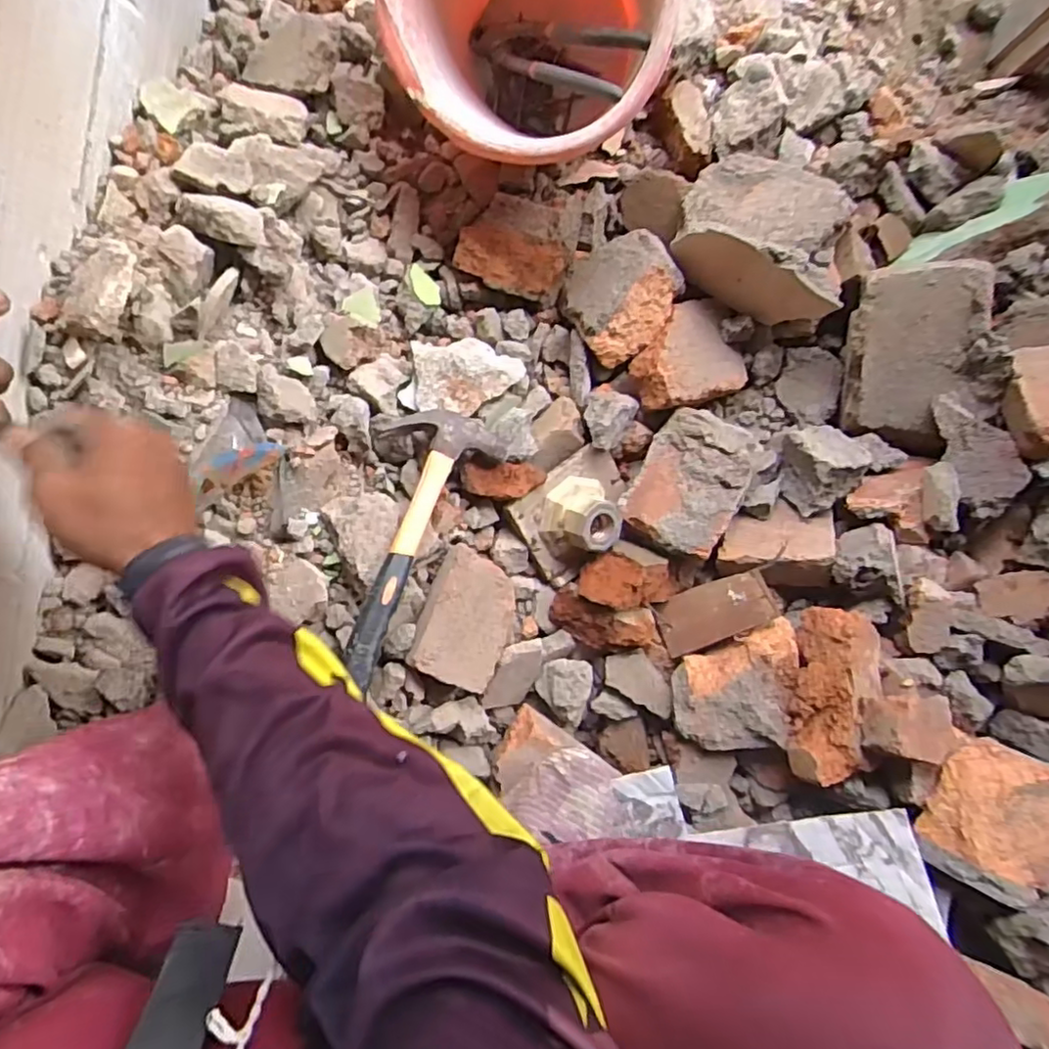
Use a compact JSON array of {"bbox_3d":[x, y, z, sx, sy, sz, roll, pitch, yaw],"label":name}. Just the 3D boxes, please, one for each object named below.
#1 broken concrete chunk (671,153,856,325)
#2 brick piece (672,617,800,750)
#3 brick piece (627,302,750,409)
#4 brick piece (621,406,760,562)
[{"bbox_3d":[0.245,-0.296,0.646,0.170,0.083,0.152,18,92,-4],"label":"broken concrete chunk"},{"bbox_3d":[0.210,0.161,0.652,0.104,0.053,0.131,7,92,-4],"label":"brick piece"},{"bbox_3d":[0.169,-0.179,0.687,0.116,0.044,0.102,-20,92,-27],"label":"brick piece"},{"bbox_3d":[0.173,-0.041,0.669,0.110,0.045,0.143,30,91,-4],"label":"brick piece"}]

